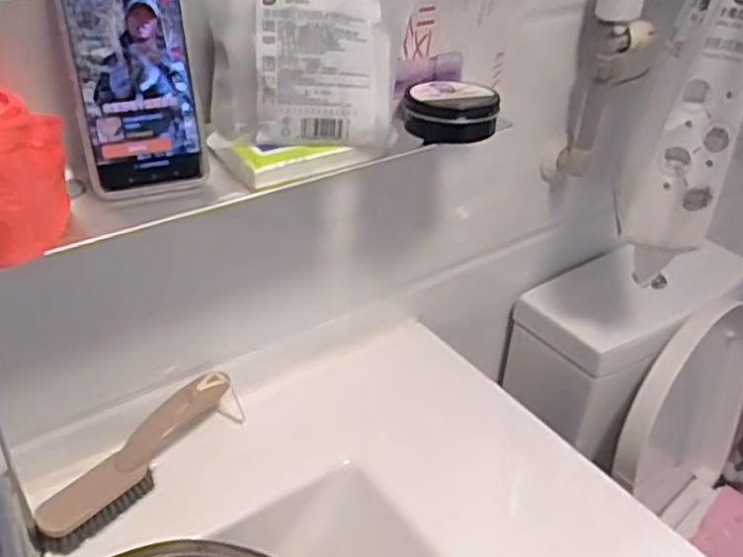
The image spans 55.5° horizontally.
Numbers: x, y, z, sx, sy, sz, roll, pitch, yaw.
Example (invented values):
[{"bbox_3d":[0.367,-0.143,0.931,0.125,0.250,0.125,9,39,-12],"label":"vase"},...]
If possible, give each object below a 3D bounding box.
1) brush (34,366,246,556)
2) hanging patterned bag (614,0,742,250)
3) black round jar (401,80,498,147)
[{"bbox_3d":[-0.214,0.162,0.658,0.044,0.055,0.212,25,40,27],"label":"brush"},{"bbox_3d":[0.338,-0.225,0.711,0.105,0.389,0.129,16,37,17],"label":"hanging patterned bag"},{"bbox_3d":[0.066,-0.155,0.630,0.077,0.039,0.082,3,35,-2],"label":"black round jar"}]

